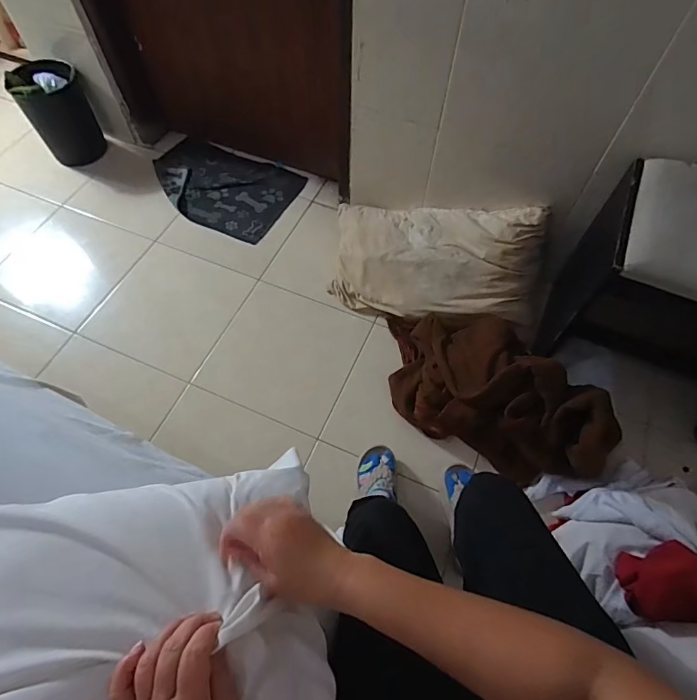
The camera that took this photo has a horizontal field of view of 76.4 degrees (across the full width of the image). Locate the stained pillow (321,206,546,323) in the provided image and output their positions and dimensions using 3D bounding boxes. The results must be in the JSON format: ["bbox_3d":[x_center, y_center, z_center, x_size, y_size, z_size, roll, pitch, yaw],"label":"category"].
[{"bbox_3d":[0.246,-0.259,1.290,0.604,0.159,0.325,5,97,15],"label":"stained pillow"}]

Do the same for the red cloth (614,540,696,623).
[{"bbox_3d":[0.650,0.457,0.871,0.217,0.015,0.141,-2,79,8],"label":"red cloth"}]

